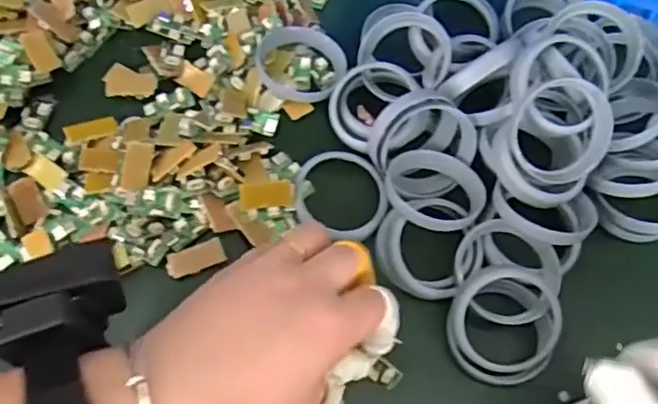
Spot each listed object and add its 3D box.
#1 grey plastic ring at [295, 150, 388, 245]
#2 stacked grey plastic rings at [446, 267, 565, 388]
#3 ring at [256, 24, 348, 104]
[{"bbox_3d":[0.008,-0.006,0.379,0.056,0.013,0.056,1,66,-2],"label":"grey plastic ring"},{"bbox_3d":[0.096,0.068,0.342,0.059,0.020,0.063,0,88,-5],"label":"stacked grey plastic rings"},{"bbox_3d":[-0.017,-0.093,0.409,0.057,0.014,0.058,1,66,-2],"label":"ring"}]

